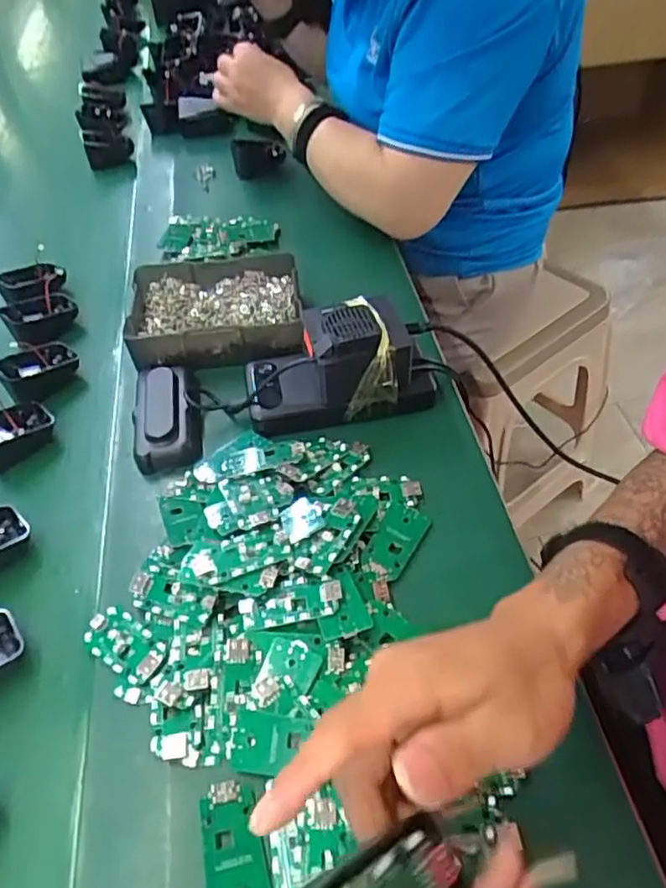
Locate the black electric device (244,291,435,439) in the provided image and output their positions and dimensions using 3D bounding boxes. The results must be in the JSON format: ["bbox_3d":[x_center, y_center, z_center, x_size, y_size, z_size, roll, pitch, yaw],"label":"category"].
[{"bbox_3d":[0.001,-0.071,0.515,0.148,0.073,0.073,-11,51,-4],"label":"black electric device"}]

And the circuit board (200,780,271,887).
[{"bbox_3d":[-0.052,0.211,0.330,0.030,0.006,0.063,-14,51,-6],"label":"circuit board"}]

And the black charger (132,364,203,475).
[{"bbox_3d":[-0.138,-0.025,0.532,0.054,0.038,0.105,-12,51,-5],"label":"black charger"}]

